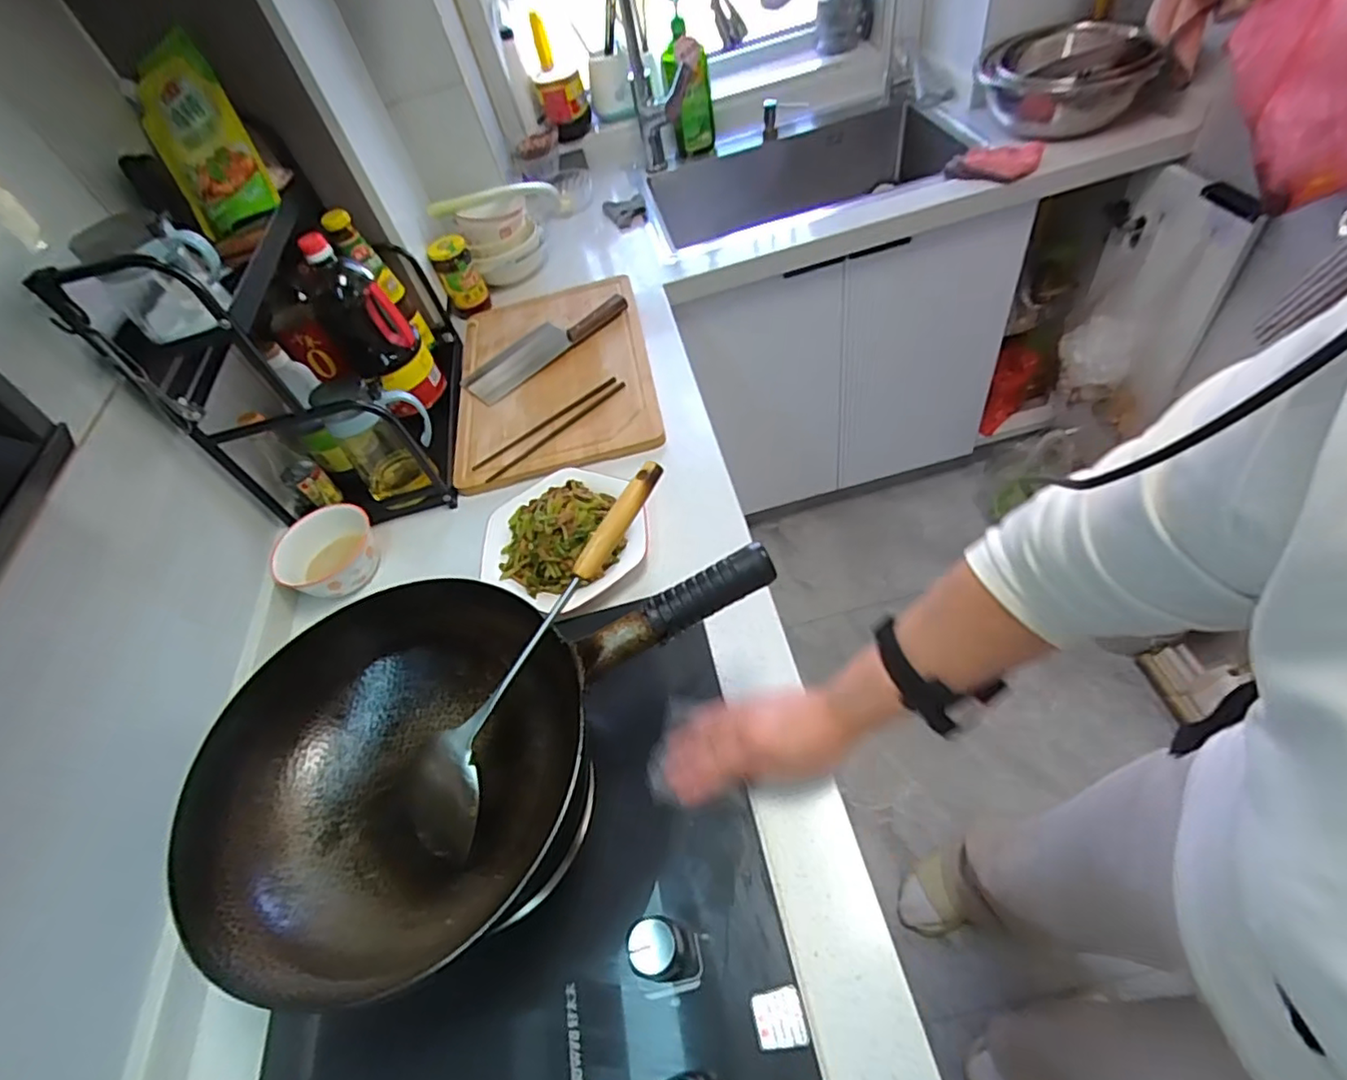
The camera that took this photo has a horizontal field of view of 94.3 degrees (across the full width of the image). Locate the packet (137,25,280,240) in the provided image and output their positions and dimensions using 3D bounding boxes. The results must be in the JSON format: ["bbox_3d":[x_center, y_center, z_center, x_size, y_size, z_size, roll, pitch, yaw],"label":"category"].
[{"bbox_3d":[-0.571,-0.479,0.753,0.122,0.178,0.021,-12,30,15],"label":"packet"}]

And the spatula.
[{"bbox_3d":[-0.115,0.088,0.525,0.086,0.040,0.368,29,83,25],"label":"spatula"}]

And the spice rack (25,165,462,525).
[{"bbox_3d":[-0.481,-0.280,0.831,0.227,0.348,0.415,-15,49,1],"label":"spice rack"}]

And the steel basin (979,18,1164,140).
[{"bbox_3d":[0.725,-0.873,1.171,0.273,0.129,0.313,15,55,24],"label":"steel basin"}]

